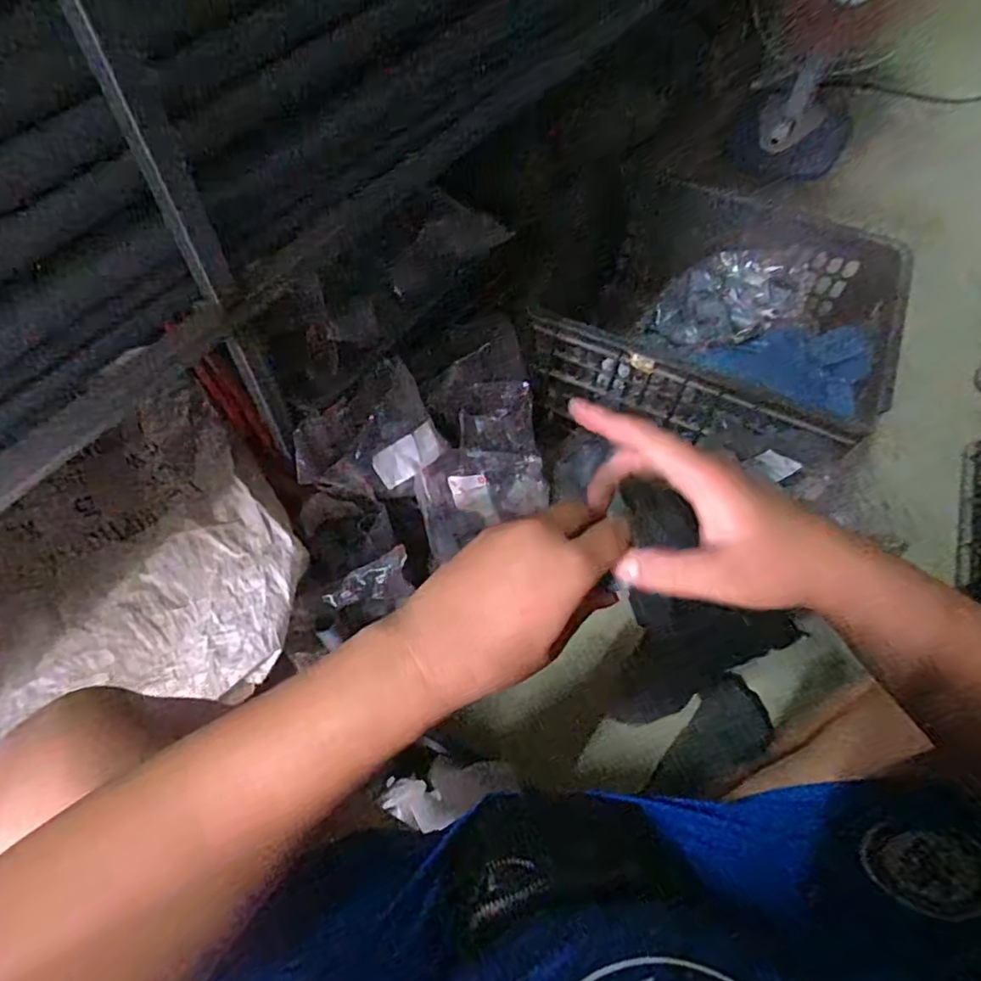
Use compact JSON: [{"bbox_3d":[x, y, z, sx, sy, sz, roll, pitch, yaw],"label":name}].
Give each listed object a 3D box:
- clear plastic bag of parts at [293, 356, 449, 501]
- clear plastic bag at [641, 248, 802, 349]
[{"bbox_3d":[-0.148,-0.061,0.738,0.167,0.025,0.133,-32,96,-10],"label":"clear plastic bag of parts"},{"bbox_3d":[0.366,-0.296,0.960,0.224,0.060,0.140,-28,72,1],"label":"clear plastic bag"}]

